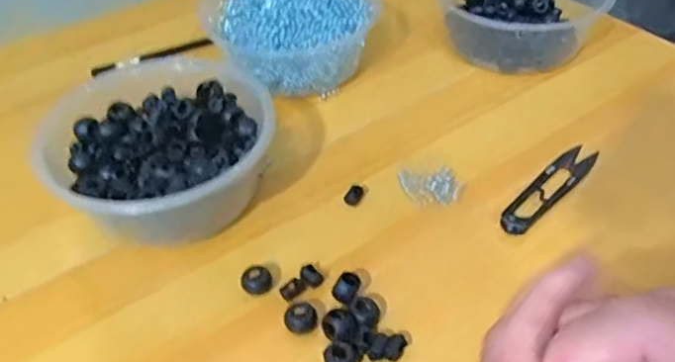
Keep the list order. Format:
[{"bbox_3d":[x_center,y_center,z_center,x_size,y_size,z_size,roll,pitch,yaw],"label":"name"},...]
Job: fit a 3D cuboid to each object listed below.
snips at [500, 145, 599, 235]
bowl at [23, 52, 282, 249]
[{"bbox_3d":[0.138,0.003,0.399,0.022,0.009,0.100,31,54,31],"label":"snips"},{"bbox_3d":[-0.108,-0.026,0.406,0.152,0.061,0.162,-2,44,2],"label":"bowl"}]

